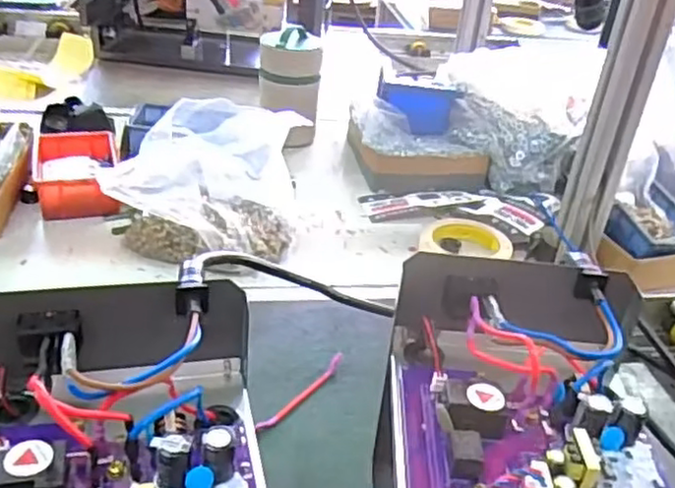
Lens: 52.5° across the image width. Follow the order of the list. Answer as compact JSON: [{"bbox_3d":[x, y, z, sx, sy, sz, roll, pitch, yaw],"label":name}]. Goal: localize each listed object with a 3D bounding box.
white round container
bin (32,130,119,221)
[{"bbox_3d":[-0.068,-0.237,1.040,0.091,0.157,0.091,5,32,-3],"label":"white round container"},{"bbox_3d":[-0.331,-0.088,0.867,0.102,0.047,0.154,-4,34,-16],"label":"bin"}]

